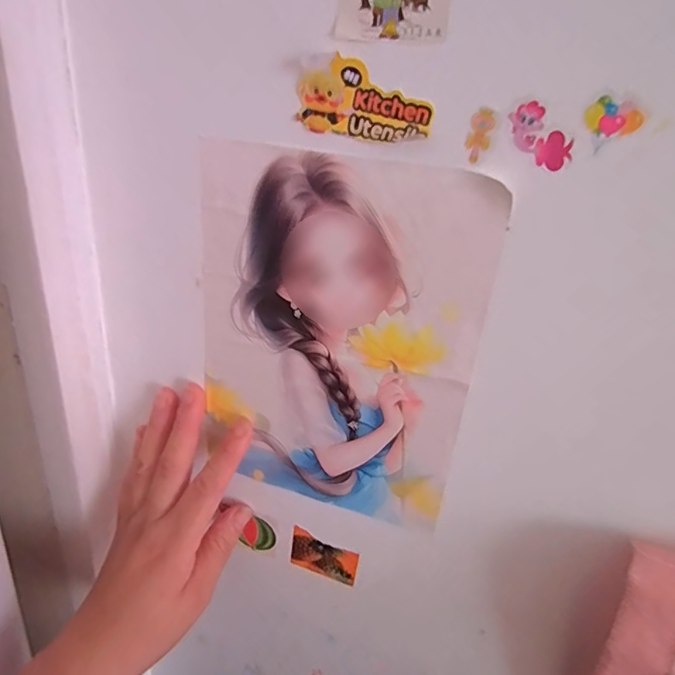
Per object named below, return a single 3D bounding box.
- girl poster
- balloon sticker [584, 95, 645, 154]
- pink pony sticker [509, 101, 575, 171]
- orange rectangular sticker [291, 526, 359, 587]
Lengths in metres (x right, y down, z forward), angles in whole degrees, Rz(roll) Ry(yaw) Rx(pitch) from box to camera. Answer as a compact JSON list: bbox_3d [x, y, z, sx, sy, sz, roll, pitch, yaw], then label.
[{"bbox_3d":[-0.004,0.008,0.253,0.145,0.187,0.006,12,27,14],"label":"girl poster"},{"bbox_3d":[0.100,-0.079,0.176,0.016,0.016,0.004,-26,12,31],"label":"balloon sticker"},{"bbox_3d":[0.078,-0.077,0.186,0.027,0.014,0.004,47,30,-4],"label":"pink pony sticker"},{"bbox_3d":[-0.008,0.142,0.312,0.043,0.031,0.004,13,27,16],"label":"orange rectangular sticker"}]

